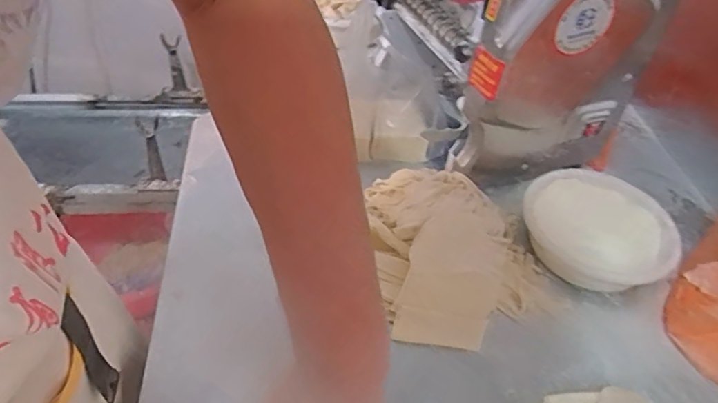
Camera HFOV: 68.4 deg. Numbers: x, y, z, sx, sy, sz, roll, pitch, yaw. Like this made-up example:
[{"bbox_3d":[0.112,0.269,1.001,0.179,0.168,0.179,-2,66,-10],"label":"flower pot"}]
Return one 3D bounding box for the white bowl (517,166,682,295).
[{"bbox_3d":[0.318,0.039,0.715,0.189,0.060,0.189,3,45,-3],"label":"white bowl"}]

